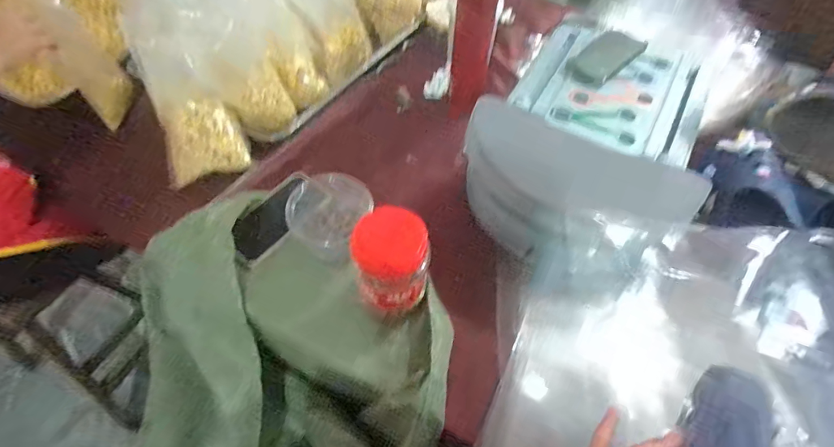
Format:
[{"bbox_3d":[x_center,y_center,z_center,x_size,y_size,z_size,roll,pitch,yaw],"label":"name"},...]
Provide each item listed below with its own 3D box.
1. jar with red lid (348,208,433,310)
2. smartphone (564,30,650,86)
[{"bbox_3d":[-0.030,0.053,0.538,0.085,0.150,0.072,-11,55,-9],"label":"jar with red lid"},{"bbox_3d":[0.338,-0.300,0.787,0.153,0.011,0.075,-37,70,-16],"label":"smartphone"}]

